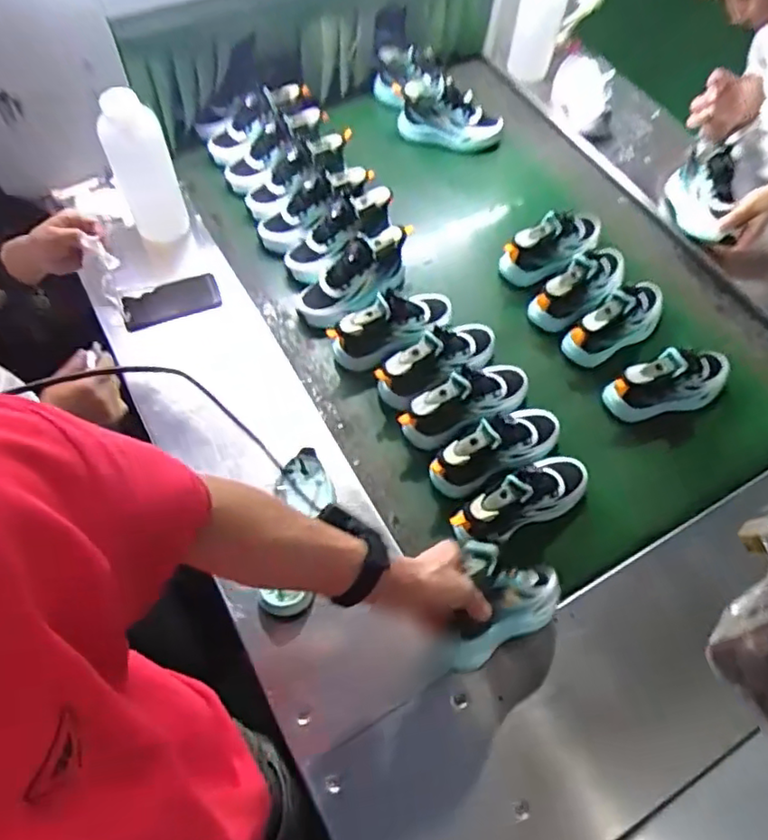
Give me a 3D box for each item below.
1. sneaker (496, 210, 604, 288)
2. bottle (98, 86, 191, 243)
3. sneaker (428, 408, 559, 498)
[{"bbox_3d":[0.314,-0.324,1.098,0.221,0.104,0.079,-23,64,-14],"label":"sneaker"},{"bbox_3d":[-0.423,-0.441,1.067,0.078,0.299,0.107,-36,68,-19],"label":"bottle"},{"bbox_3d":[0.172,0.038,0.897,0.224,0.109,0.079,-34,67,-19],"label":"sneaker"}]

